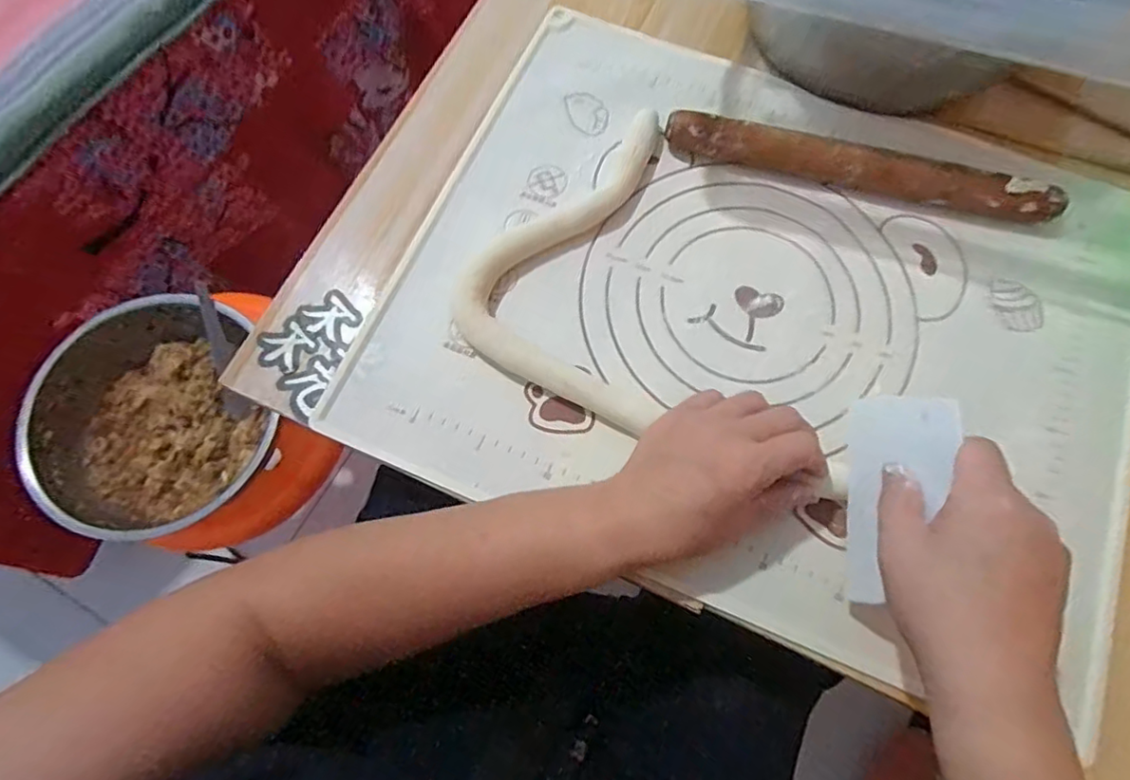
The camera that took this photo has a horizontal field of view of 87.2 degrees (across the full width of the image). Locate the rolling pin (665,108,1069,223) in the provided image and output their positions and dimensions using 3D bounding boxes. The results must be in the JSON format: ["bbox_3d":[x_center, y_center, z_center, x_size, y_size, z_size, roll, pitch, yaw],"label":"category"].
[{"bbox_3d":[0.214,-0.161,0.434,0.277,0.031,0.024,14,72,5],"label":"rolling pin"}]

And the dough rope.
[{"bbox_3d":[0.031,-0.045,0.405,0.190,0.017,0.305,-19,72,-6],"label":"dough rope"}]

